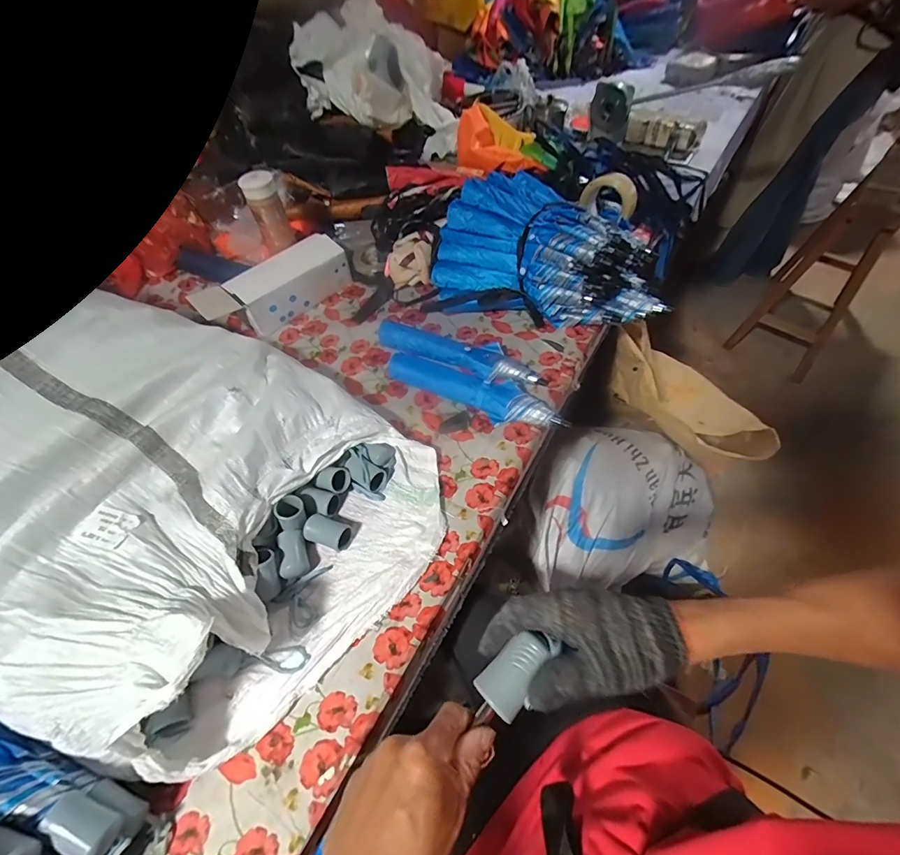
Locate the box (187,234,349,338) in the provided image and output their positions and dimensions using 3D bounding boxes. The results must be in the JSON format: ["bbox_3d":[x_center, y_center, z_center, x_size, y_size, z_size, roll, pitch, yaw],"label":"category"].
[{"bbox_3d":[-0.361,-0.290,0.877,0.311,0.100,0.103,-34,60,-19],"label":"box"}]

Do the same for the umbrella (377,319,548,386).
[{"bbox_3d":[0.018,-0.138,0.777,0.325,0.047,0.076,18,57,15],"label":"umbrella"}]

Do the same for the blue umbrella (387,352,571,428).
[{"bbox_3d":[0.044,-0.064,0.723,0.314,0.047,0.071,22,59,18],"label":"blue umbrella"}]

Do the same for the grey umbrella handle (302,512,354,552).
[{"bbox_3d":[-0.172,0.148,0.588,0.064,0.029,0.038,15,57,13],"label":"grey umbrella handle"}]

